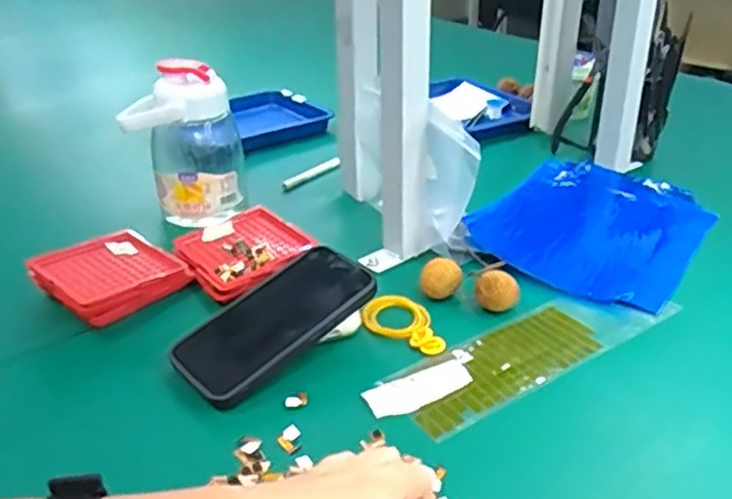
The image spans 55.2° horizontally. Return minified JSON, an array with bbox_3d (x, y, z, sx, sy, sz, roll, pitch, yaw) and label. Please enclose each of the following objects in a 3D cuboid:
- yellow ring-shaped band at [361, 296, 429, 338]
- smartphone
[{"bbox_3d":[0.026,0.056,0.588,0.055,0.009,0.047,6,31,13],"label":"yellow ring-shaped band"},{"bbox_3d":[-0.071,0.053,0.541,0.157,0.014,0.083,-36,45,-25],"label":"smartphone"}]

